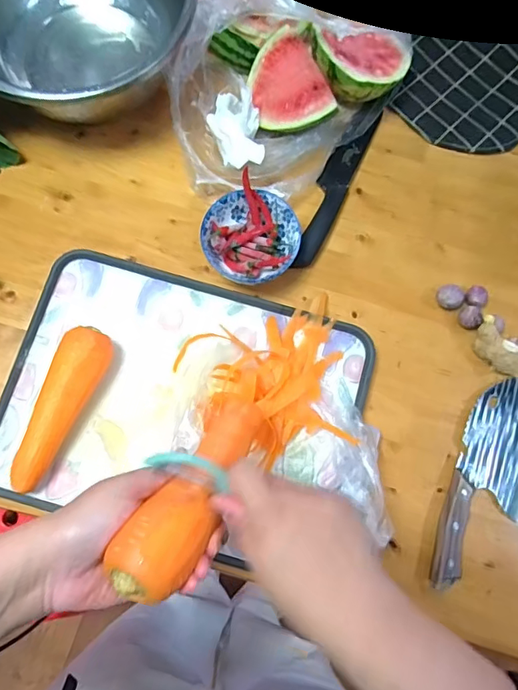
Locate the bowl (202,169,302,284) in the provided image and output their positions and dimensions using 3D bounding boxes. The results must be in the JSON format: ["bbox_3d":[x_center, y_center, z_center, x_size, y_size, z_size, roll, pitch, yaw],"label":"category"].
[{"bbox_3d":[-0.008,-0.122,0.564,0.106,0.056,0.100,0,79,-1],"label":"bowl"}]

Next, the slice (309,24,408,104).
[{"bbox_3d":[0.126,-0.338,0.595,0.115,0.075,0.083,-19,80,-6],"label":"slice"}]

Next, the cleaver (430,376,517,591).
[{"bbox_3d":[0.262,0.148,0.534,0.090,0.020,0.244,20,80,3],"label":"cleaver"}]

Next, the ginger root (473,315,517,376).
[{"bbox_3d":[0.272,0.006,0.554,0.032,0.035,0.072,-38,82,-7],"label":"ginger root"}]

